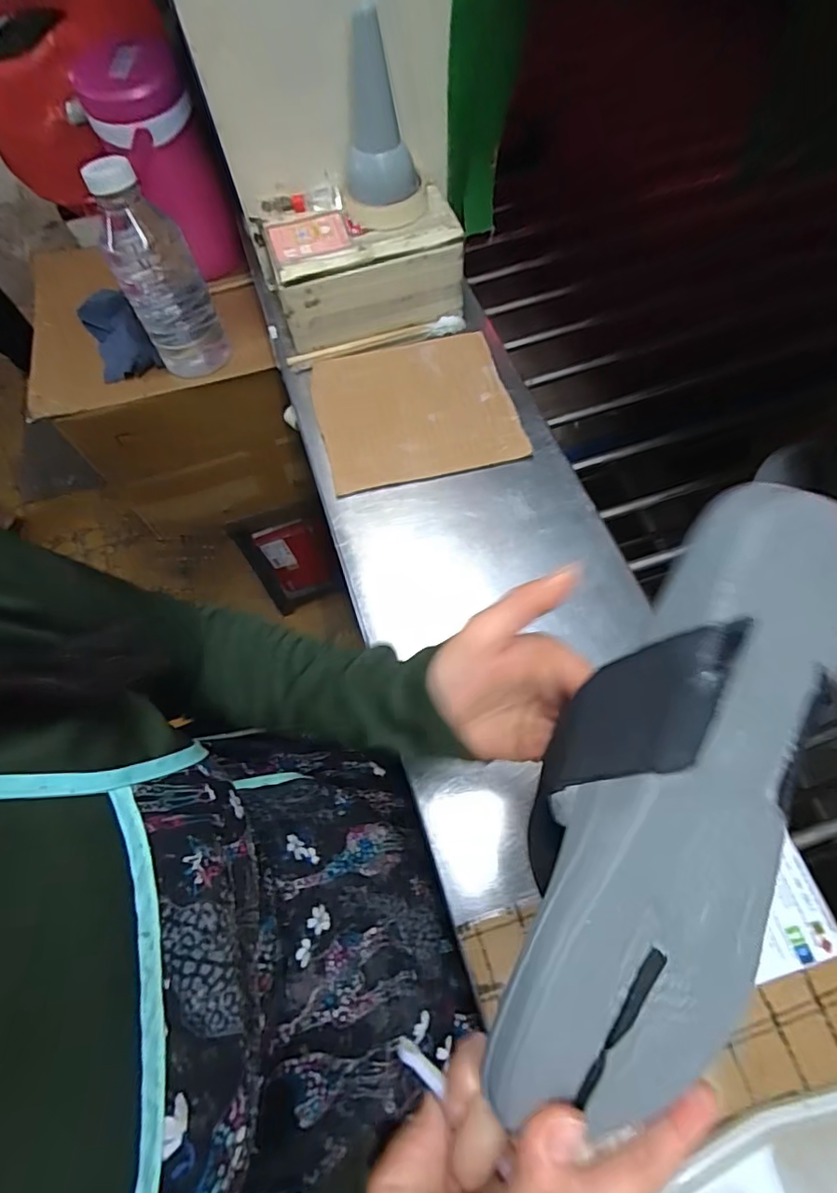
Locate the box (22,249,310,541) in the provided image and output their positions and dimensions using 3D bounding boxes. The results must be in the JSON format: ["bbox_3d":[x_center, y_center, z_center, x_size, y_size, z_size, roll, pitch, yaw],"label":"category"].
[{"bbox_3d":[-0.360,-0.319,0.877,0.326,0.306,0.297,-11,63,-1],"label":"box"}]

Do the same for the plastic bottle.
[{"bbox_3d":[-0.296,-0.363,0.634,0.090,0.218,0.095,-29,65,-10],"label":"plastic bottle"}]

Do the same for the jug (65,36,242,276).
[{"bbox_3d":[-0.302,-0.510,0.687,0.111,0.239,0.111,-36,66,-13],"label":"jug"}]

